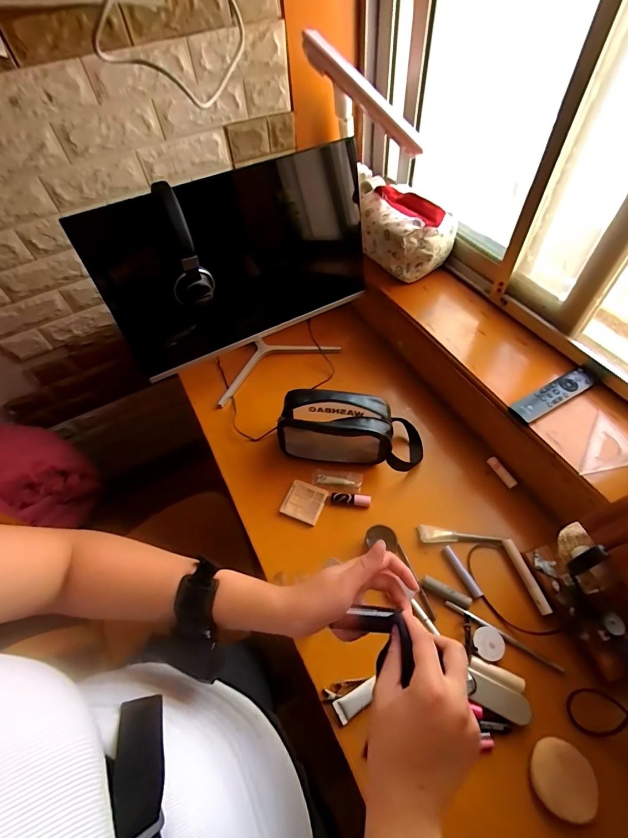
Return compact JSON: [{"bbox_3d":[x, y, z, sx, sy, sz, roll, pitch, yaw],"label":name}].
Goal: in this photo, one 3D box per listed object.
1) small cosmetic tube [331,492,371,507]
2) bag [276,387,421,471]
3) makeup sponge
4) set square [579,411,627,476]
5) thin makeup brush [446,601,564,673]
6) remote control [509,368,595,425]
[{"bbox_3d":[0.069,0.148,0.699,0.073,0.014,0.022,3,55,8],"label":"small cosmetic tube"},{"bbox_3d":[0.073,0.018,0.730,0.274,0.119,0.106,7,56,10],"label":"bag"},{"bbox_3d":[0.316,0.452,0.472,0.075,0.015,0.075,24,60,20],"label":"makeup sponge"},{"bbox_3d":[0.476,0.052,0.600,0.070,0.004,0.134,29,59,22],"label":"set square"},{"bbox_3d":[0.281,0.320,0.559,0.167,0.014,0.012,24,60,20],"label":"thin makeup brush"},{"bbox_3d":[0.417,-0.042,0.655,0.155,0.018,0.044,-26,57,-13],"label":"remote control"}]

